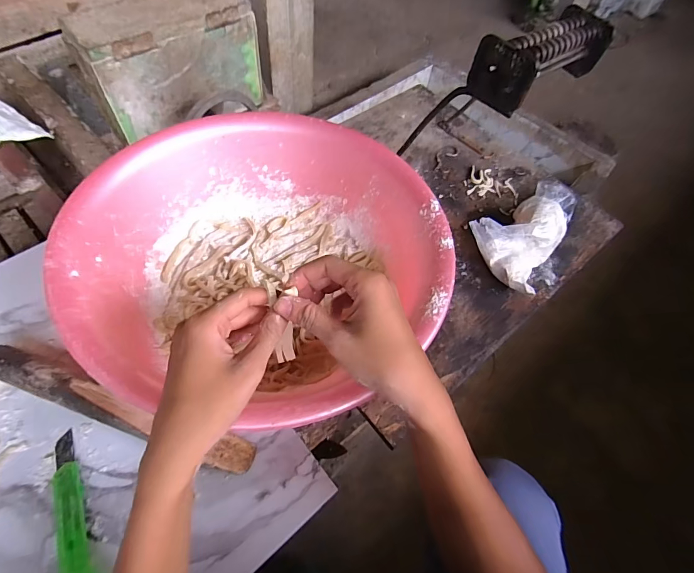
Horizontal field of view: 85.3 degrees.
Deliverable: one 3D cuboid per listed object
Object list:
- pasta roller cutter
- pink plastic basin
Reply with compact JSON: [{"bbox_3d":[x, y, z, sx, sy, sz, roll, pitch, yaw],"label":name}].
[{"bbox_3d":[0.223,-0.265,0.435,0.183,0.060,0.068,-36,67,-24],"label":"pasta roller cutter"},{"bbox_3d":[-0.090,-0.028,0.455,0.391,0.130,0.397,2,57,-3],"label":"pink plastic basin"}]

